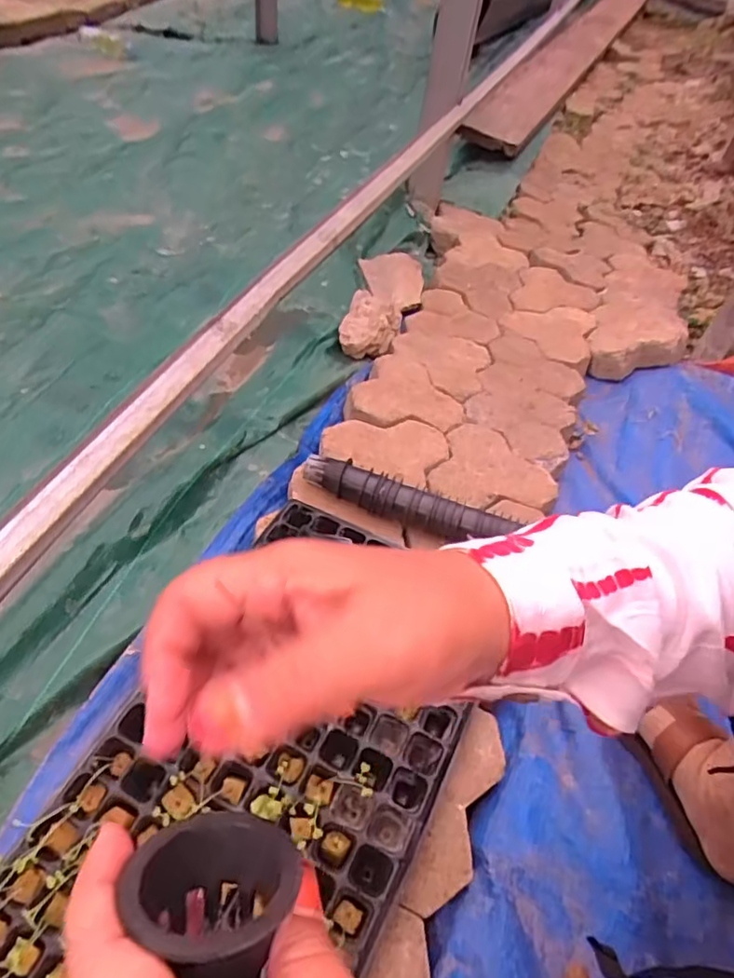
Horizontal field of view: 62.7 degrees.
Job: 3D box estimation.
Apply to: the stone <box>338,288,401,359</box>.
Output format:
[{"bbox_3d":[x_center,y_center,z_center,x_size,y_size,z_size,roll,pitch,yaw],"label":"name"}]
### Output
[{"bbox_3d":[0.004,-0.274,1.024,0.083,0.067,0.121,16,50,7],"label":"stone"}]

